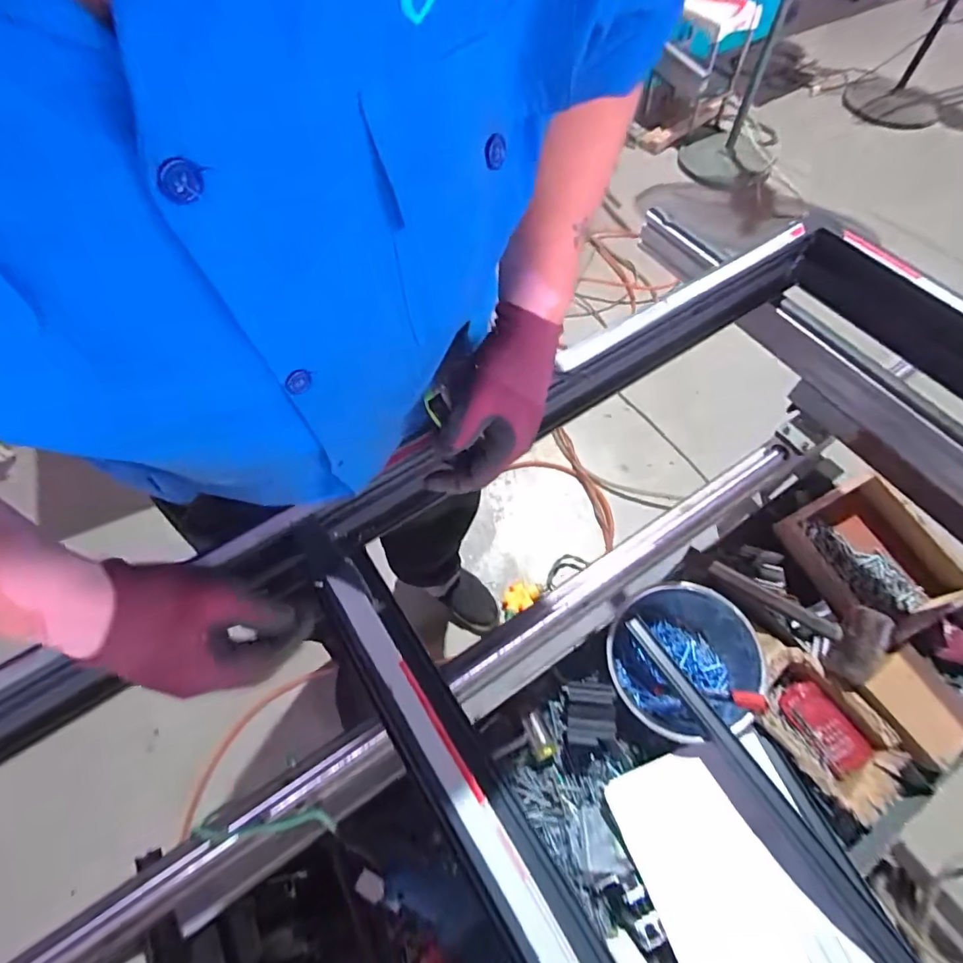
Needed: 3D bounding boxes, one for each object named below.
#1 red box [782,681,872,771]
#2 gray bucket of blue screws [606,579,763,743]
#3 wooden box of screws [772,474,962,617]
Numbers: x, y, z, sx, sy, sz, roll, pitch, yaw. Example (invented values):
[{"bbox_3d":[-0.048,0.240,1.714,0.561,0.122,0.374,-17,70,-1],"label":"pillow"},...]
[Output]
[{"bbox_3d":[0.473,0.335,0.696,0.057,0.025,0.108,-28,64,-14],"label":"red box"},{"bbox_3d":[0.289,0.273,0.757,0.221,0.143,0.198,-19,63,-9],"label":"gray bucket of blue screws"},{"bbox_3d":[0.588,0.122,0.785,0.180,0.091,0.218,-18,62,-9],"label":"wooden box of screws"}]

